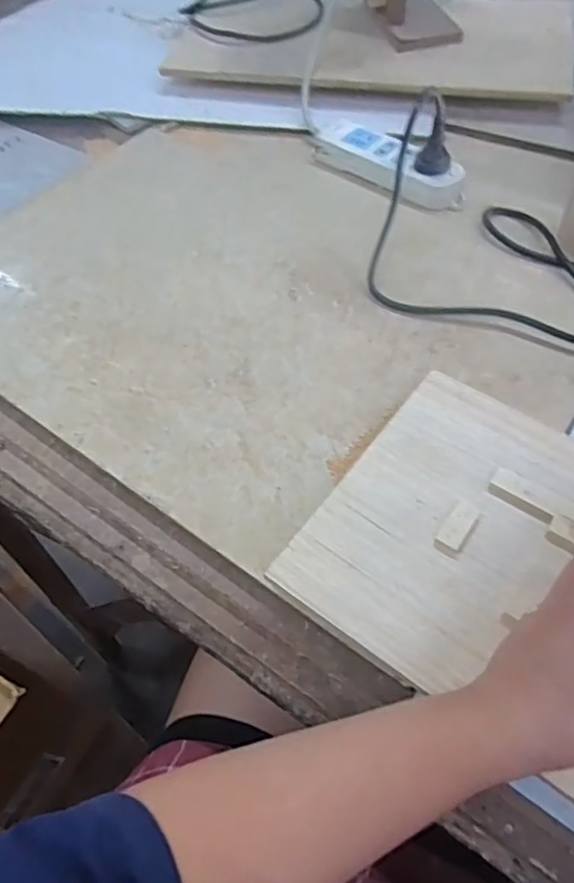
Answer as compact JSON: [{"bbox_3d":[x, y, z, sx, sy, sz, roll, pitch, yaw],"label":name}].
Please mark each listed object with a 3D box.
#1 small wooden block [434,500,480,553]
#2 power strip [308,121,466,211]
[{"bbox_3d":[0.111,0.056,0.393,0.018,0.006,0.033,29,62,21],"label":"small wooden block"},{"bbox_3d":[0.102,-0.304,0.656,0.186,0.033,0.059,35,64,24],"label":"power strip"}]

